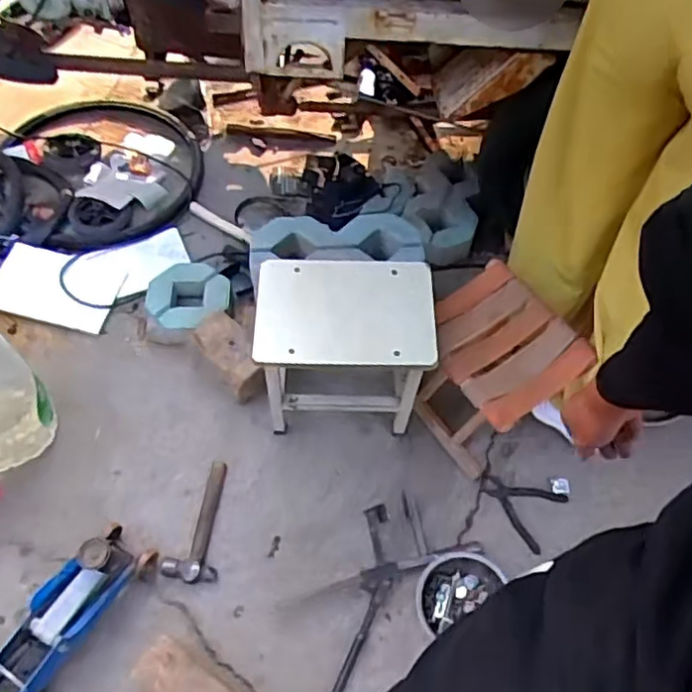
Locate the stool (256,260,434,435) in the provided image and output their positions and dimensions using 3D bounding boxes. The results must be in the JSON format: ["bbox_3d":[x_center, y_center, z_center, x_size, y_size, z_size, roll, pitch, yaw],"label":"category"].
[{"bbox_3d":[-0.007,0.019,1.331,0.329,0.333,0.218,0,57,-3],"label":"stool"}]

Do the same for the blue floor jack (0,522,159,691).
[{"bbox_3d":[-0.523,0.501,1.153,0.151,0.137,0.386,28,63,13],"label":"blue floor jack"}]

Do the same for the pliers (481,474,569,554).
[{"bbox_3d":[0.374,0.360,1.388,0.177,0.011,0.137,15,61,6],"label":"pliers"}]

